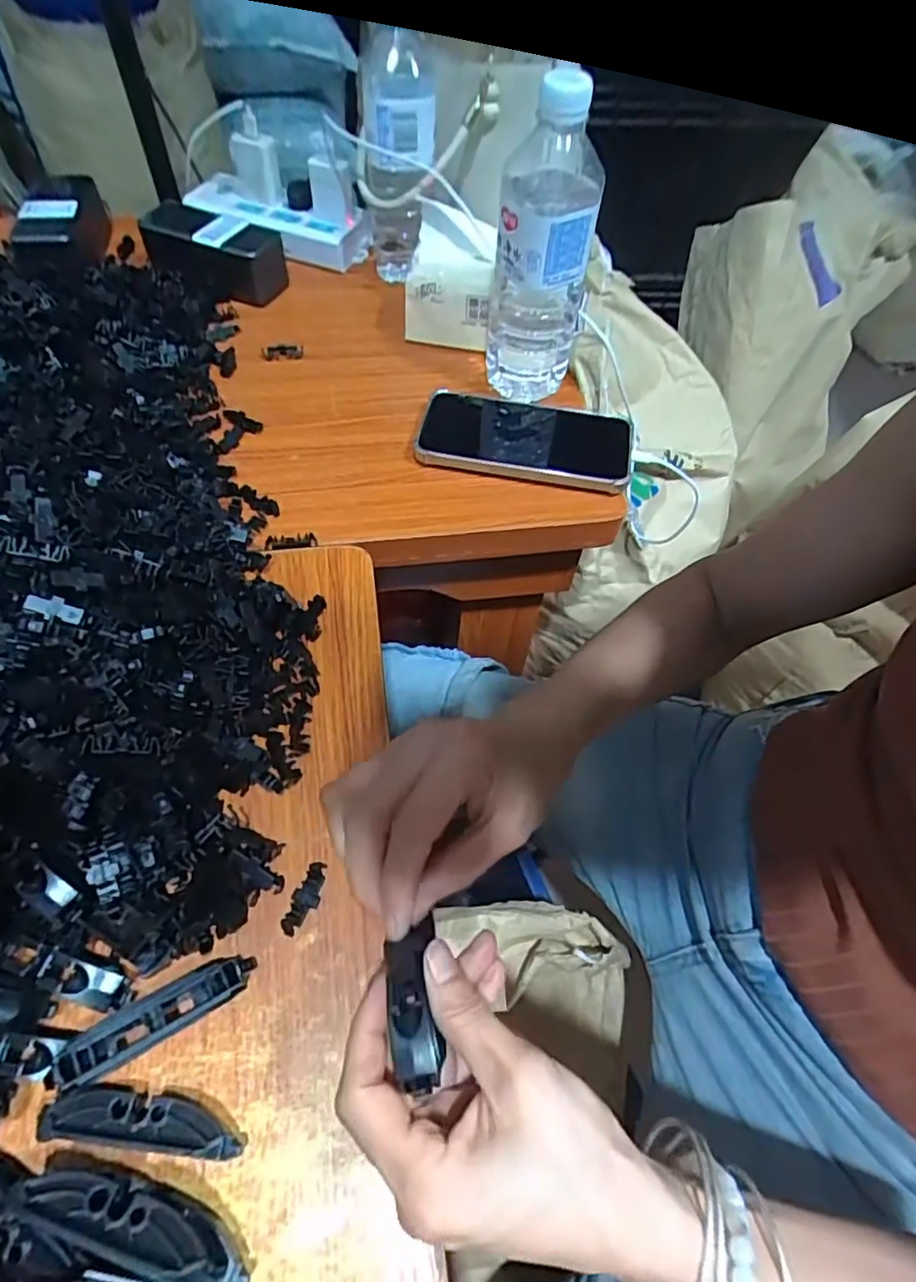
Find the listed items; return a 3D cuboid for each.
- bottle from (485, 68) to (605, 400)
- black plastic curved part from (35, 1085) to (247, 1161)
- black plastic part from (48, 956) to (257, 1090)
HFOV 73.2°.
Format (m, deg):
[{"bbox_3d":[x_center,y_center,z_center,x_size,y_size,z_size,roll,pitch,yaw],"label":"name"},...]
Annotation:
[{"bbox_3d":[0.063,-0.291,0.463,0.069,0.195,0.075,10,58,3],"label":"bottle"},{"bbox_3d":[-0.130,0.199,0.257,0.081,0.019,0.018,6,58,1],"label":"black plastic curved part"},{"bbox_3d":[-0.133,0.165,0.274,0.082,0.018,0.023,-18,59,-34],"label":"black plastic part"}]

